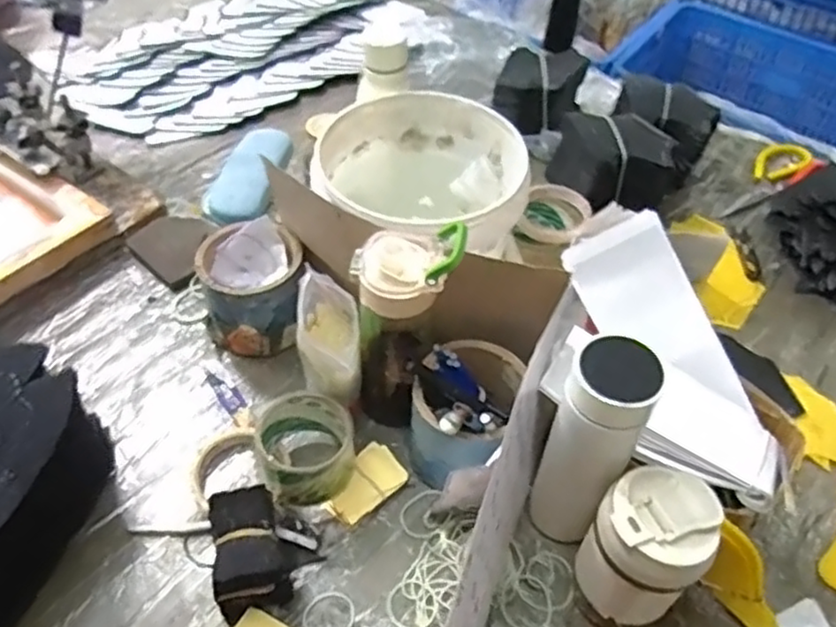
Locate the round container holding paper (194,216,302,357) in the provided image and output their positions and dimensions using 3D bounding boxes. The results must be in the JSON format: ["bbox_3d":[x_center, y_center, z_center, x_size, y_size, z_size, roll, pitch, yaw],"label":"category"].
[{"bbox_3d":[-0.179,-0.029,0.755,0.104,0.096,0.118,-16,52,-16],"label":"round container holding paper"}]

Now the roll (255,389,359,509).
[{"bbox_3d":[-0.104,0.130,0.649,0.084,0.068,0.088,1,49,-2],"label":"roll"}]

